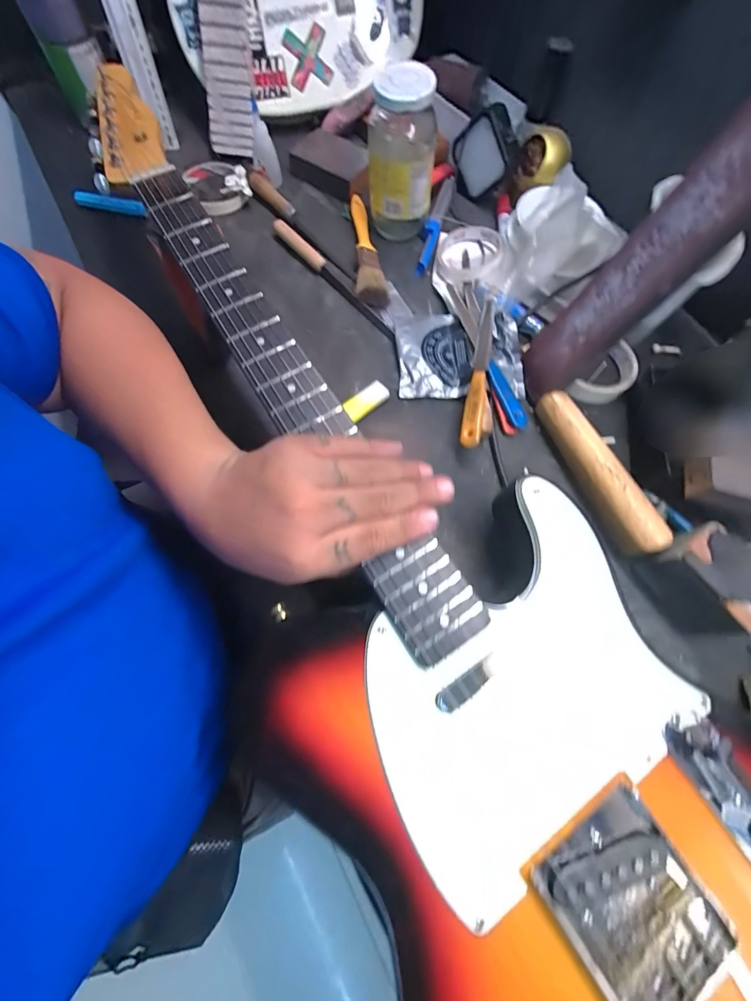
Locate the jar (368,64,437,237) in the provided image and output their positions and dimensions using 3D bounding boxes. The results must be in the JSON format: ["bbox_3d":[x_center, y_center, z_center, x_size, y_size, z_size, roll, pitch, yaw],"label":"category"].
[{"bbox_3d":[0.027,-0.385,0.418,0.075,0.137,0.093,7,68,2],"label":"jar"}]

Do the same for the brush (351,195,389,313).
[{"bbox_3d":[-0.016,-0.310,0.453,0.034,0.018,0.190,-9,69,-5],"label":"brush"}]

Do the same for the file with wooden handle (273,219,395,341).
[{"bbox_3d":[-0.047,-0.268,0.435,0.022,0.017,0.216,-38,74,-15],"label":"file with wooden handle"}]

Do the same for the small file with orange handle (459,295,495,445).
[{"bbox_3d":[0.109,-0.136,0.384,0.019,0.019,0.189,13,69,4],"label":"small file with orange handle"}]

